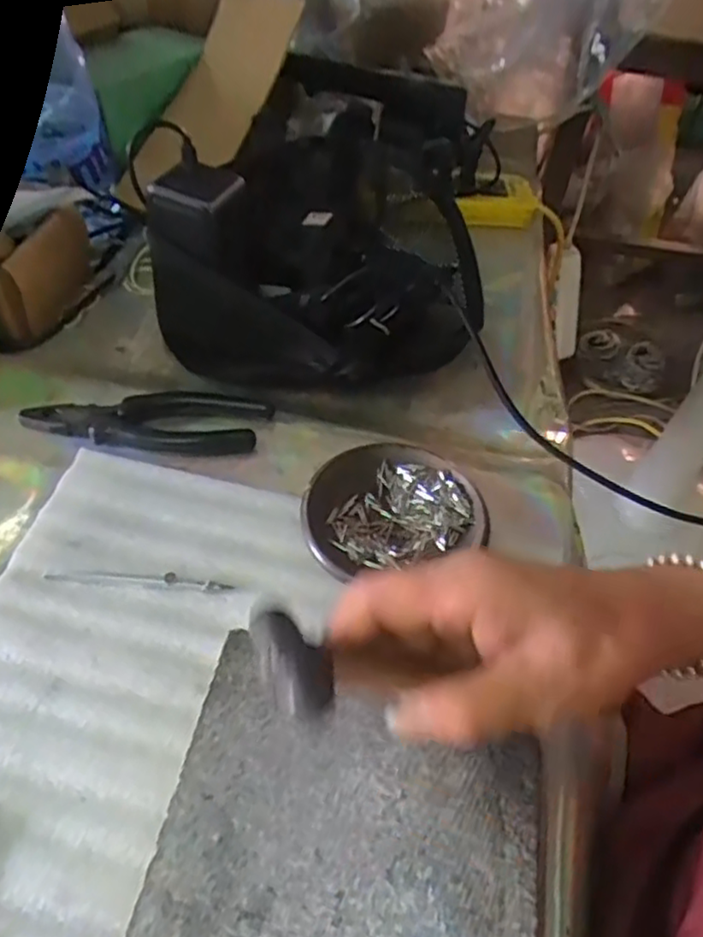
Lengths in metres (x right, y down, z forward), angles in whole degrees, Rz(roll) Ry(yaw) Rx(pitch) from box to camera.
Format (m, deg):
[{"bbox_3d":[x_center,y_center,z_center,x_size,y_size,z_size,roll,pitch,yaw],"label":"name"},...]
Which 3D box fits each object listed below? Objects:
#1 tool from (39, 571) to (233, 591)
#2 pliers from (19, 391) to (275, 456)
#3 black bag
[{"bbox_3d":[-0.125,0.064,0.396,0.107,0.005,0.007,4,50,1],"label":"tool"},{"bbox_3d":[-0.140,-0.032,0.466,0.161,0.017,0.049,1,50,-1],"label":"pliers"},{"bbox_3d":[-0.001,-0.266,0.602,0.220,0.116,0.433,9,50,5],"label":"black bag"}]

